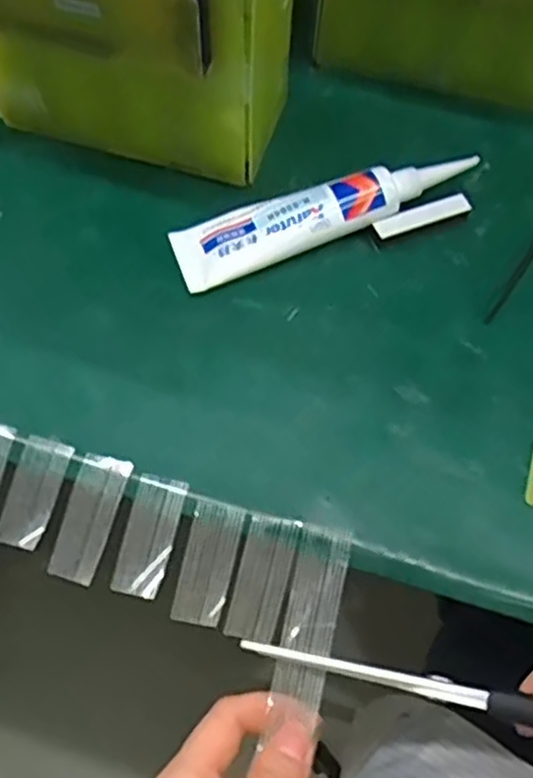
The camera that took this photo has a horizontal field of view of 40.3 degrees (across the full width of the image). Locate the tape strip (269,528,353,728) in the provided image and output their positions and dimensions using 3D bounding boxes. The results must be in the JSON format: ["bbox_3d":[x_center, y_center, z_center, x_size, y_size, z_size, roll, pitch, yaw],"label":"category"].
[{"bbox_3d":[0.018,0.089,0.291,0.021,0.007,0.065,12,79,4],"label":"tape strip"}]

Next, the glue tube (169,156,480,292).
[{"bbox_3d":[0.030,-0.084,0.349,0.149,0.022,0.032,-15,67,-8],"label":"glue tube"}]

